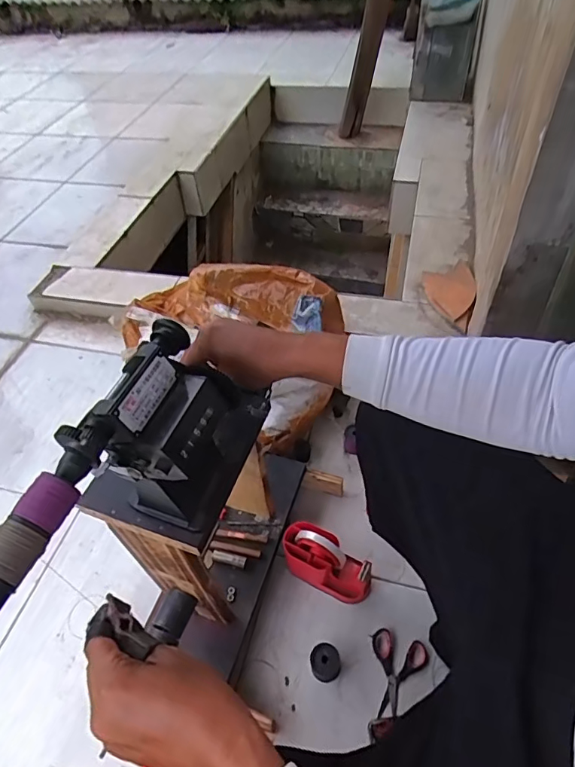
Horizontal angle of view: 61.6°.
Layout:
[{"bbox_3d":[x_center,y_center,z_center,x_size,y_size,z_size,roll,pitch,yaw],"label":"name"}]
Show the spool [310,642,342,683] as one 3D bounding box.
[{"bbox_3d":[0.057,0.419,0.721,0.044,0.047,0.046,-3,49,3],"label":"spool"}]

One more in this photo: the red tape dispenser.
[{"bbox_3d":[0.066,0.290,0.794,0.151,0.100,0.071,22,55,22],"label":"red tape dispenser"}]

